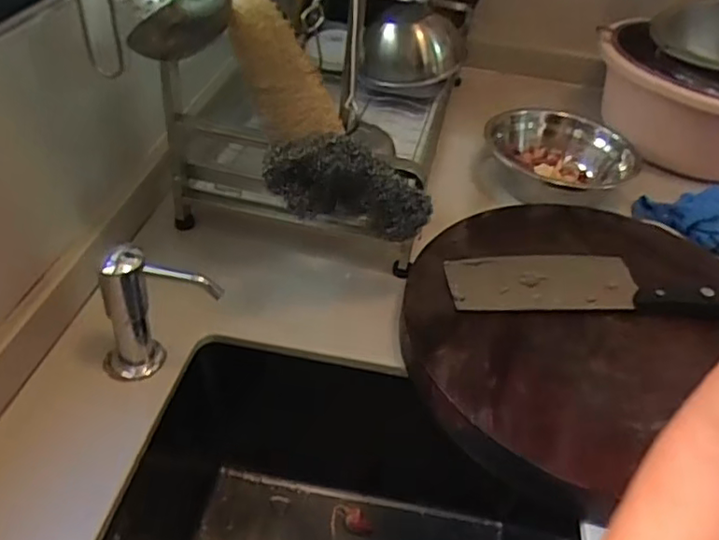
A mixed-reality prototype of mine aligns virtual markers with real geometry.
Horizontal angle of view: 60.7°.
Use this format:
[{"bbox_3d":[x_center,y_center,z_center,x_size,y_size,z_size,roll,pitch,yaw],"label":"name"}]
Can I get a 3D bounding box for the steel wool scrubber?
[{"bbox_3d":[-0.008,-0.074,0.527,0.164,0.072,0.048,18,35,-33],"label":"steel wool scrubber"}]

